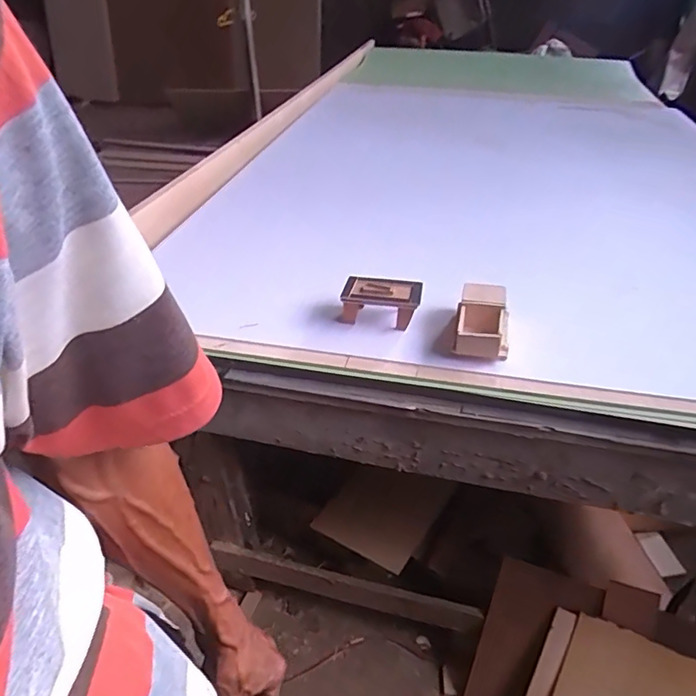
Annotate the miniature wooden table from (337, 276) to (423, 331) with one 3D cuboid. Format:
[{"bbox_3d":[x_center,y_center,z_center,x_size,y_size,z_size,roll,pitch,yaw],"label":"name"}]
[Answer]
[{"bbox_3d":[0.047,-0.067,0.763,0.119,0.057,0.066,7,39,10],"label":"miniature wooden table"}]

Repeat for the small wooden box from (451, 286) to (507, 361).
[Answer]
[{"bbox_3d":[0.190,-0.037,0.716,0.074,0.060,0.124,8,51,10],"label":"small wooden box"}]

